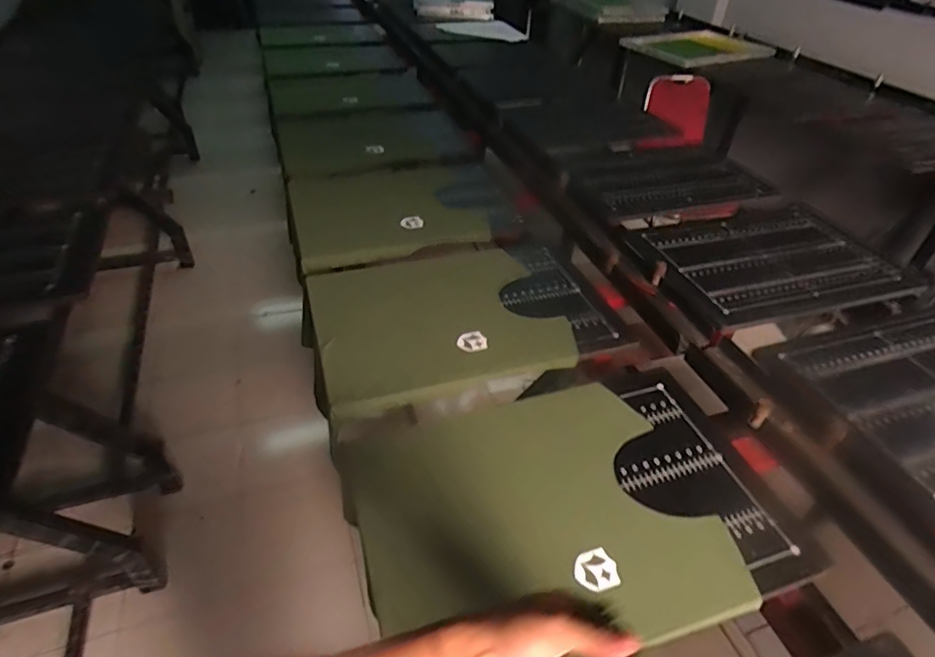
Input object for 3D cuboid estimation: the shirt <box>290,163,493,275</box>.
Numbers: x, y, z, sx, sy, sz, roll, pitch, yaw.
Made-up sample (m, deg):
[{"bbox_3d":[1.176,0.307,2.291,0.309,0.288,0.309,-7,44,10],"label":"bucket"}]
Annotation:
[{"bbox_3d":[-0.214,-0.304,1.336,0.457,0.071,0.395,-16,45,-18],"label":"shirt"}]

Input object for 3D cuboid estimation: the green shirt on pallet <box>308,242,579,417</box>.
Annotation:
[{"bbox_3d":[-0.067,-0.028,1.123,0.474,0.066,0.448,-9,42,-14],"label":"green shirt on pallet"}]

